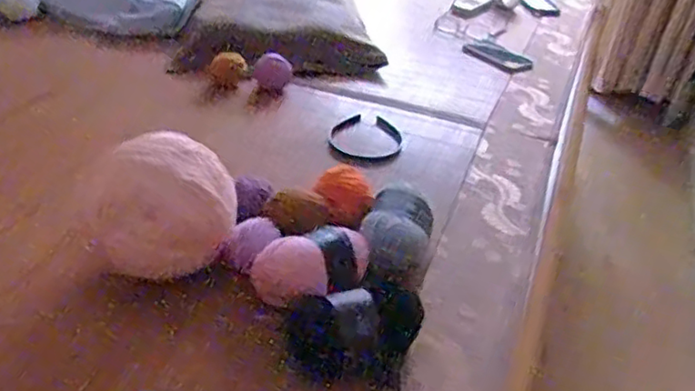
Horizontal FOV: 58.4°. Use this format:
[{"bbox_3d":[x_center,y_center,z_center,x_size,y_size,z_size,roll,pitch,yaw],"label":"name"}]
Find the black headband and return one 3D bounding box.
[{"bbox_3d":[0.028,-0.087,0.955,0.111,0.018,0.112,6,33,1],"label":"black headband"}]

